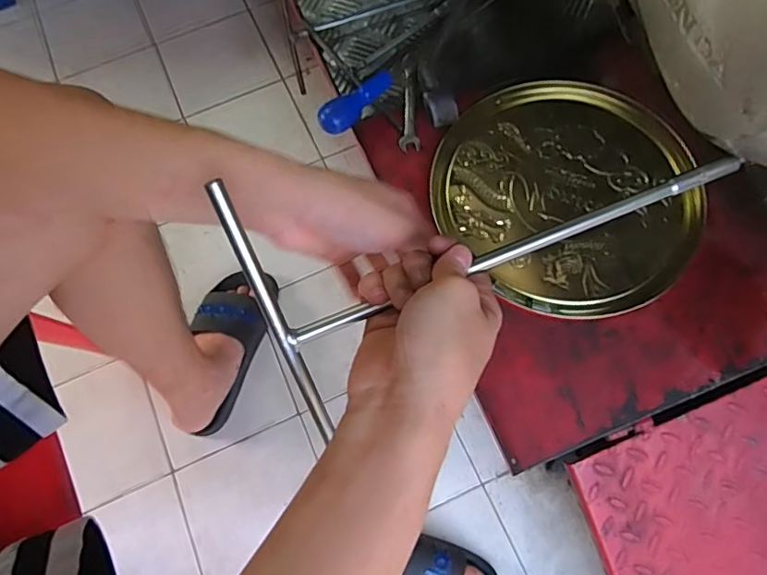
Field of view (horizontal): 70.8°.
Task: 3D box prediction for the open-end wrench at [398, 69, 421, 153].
[{"bbox_3d":[0.024,-0.194,0.591,0.023,0.009,0.101,-6,69,0],"label":"open-end wrench"}]

